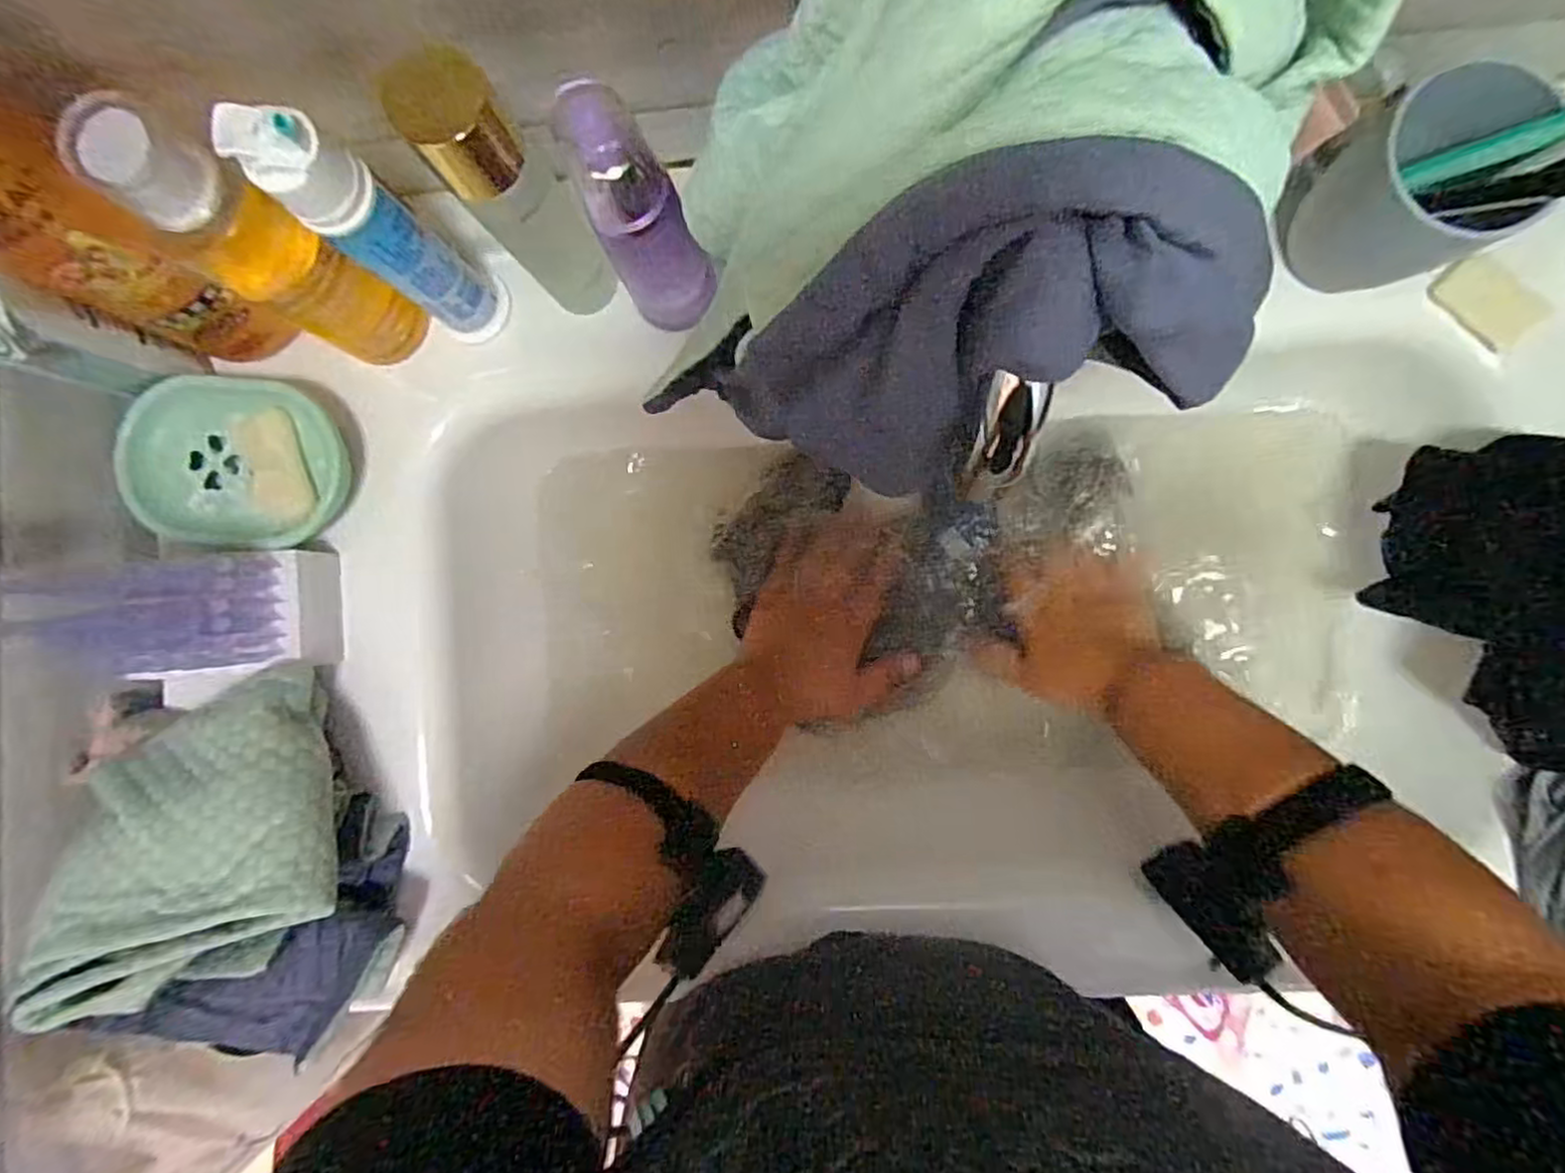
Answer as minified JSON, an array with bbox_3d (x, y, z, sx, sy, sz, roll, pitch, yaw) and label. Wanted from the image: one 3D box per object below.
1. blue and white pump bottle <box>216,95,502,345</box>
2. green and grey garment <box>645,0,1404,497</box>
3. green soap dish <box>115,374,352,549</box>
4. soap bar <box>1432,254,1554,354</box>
[{"bbox_3d":[-0.198,-0.176,0.354,0.032,0.169,0.037,36,91,4],"label":"blue and white pump bottle"},{"bbox_3d":[0.065,-0.108,0.198,0.189,0.110,0.126,-16,88,3],"label":"green and grey garment"},{"bbox_3d":[-0.333,-0.074,0.431,0.129,0.042,0.101,1,89,4],"label":"green soap dish"},{"bbox_3d":[0.400,-0.161,0.393,0.058,0.005,0.030,39,136,-1],"label":"soap bar"}]

